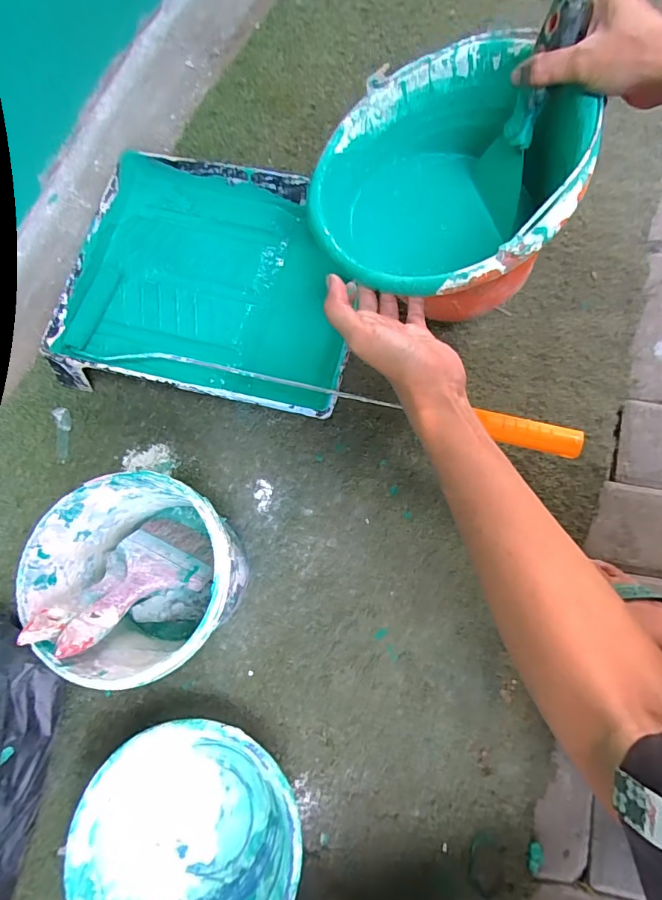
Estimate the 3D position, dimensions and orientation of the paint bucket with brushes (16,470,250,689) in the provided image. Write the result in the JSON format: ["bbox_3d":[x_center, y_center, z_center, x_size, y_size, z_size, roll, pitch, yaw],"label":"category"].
[{"bbox_3d":[-0.164,0.115,0.444,0.162,0.171,0.155,0,76,2],"label":"paint bucket with brushes"}]

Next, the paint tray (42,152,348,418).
[{"bbox_3d":[-0.136,-0.200,0.572,0.326,0.068,0.291,11,77,4],"label":"paint tray"}]

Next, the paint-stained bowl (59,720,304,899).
[{"bbox_3d":[-0.125,0.359,0.434,0.198,0.072,0.185,0,76,2],"label":"paint-stained bowl"}]

